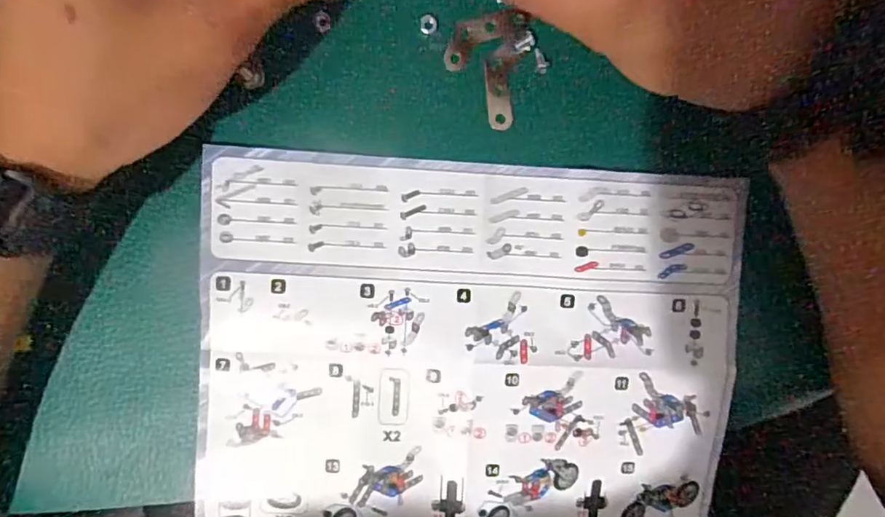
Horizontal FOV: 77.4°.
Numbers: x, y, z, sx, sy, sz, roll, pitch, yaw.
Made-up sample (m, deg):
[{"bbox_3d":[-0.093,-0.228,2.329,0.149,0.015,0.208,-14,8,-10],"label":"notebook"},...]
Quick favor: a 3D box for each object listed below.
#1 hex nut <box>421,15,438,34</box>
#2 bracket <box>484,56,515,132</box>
[{"bbox_3d":[-0.005,-0.094,0.222,0.007,0.004,0.007,0,95,-3],"label":"hex nut"},{"bbox_3d":[0.023,-0.067,0.225,0.010,0.004,0.029,-5,96,-2],"label":"bracket"}]

